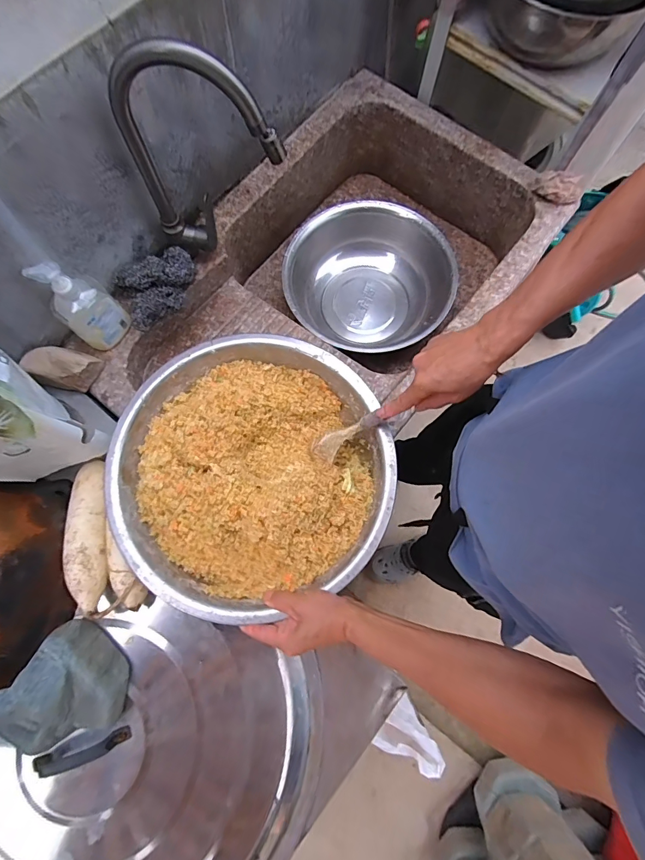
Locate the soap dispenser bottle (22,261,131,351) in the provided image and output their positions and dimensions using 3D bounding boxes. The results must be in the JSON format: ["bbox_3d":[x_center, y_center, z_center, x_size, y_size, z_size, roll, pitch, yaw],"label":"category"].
[{"bbox_3d":[-0.370,-0.194,0.623,0.061,0.156,0.080,41,78,9],"label":"soap dispenser bottle"}]

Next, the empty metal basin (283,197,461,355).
[{"bbox_3d":[0.094,-0.305,0.871,0.334,0.133,0.330,0,75,-2],"label":"empty metal basin"}]

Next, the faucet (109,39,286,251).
[{"bbox_3d":[-0.161,-0.379,0.563,0.211,0.296,0.048,3,75,-1],"label":"faucet"}]

